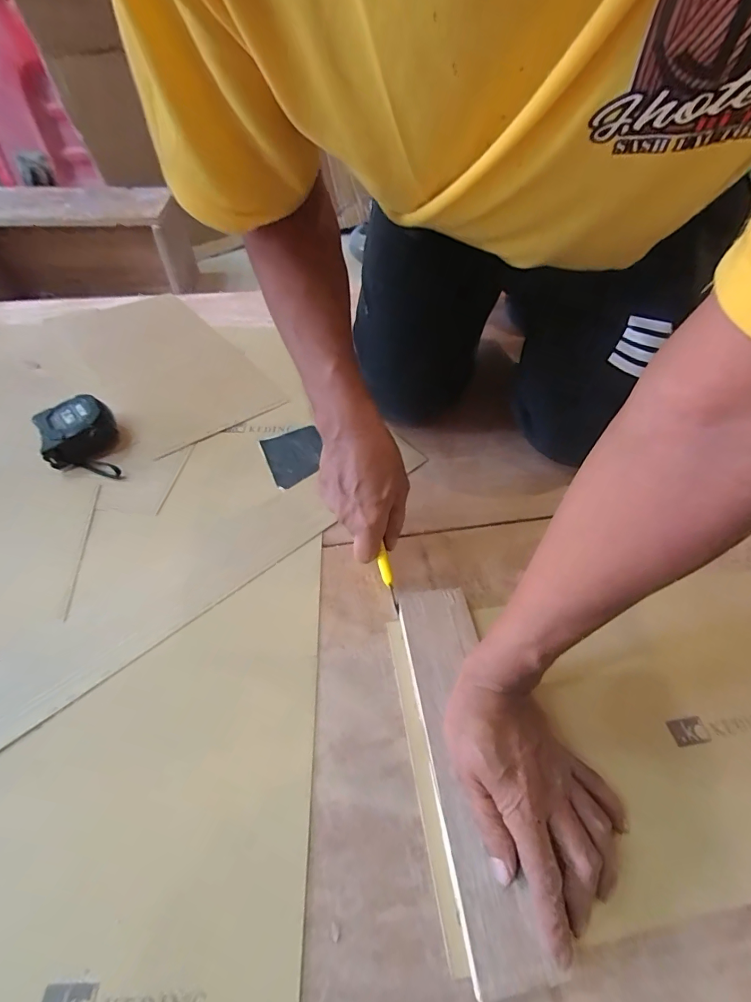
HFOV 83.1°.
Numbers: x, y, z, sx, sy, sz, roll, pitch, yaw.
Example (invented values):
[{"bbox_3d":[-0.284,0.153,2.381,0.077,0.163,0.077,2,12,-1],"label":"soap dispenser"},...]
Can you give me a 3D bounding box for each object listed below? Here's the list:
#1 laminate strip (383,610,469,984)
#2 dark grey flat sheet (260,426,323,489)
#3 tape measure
[{"bbox_3d":[0.033,0.202,0.332,0.014,0.005,0.227,-5,49,-7],"label":"laminate strip"},{"bbox_3d":[-0.101,-0.058,0.539,0.070,0.008,0.084,-23,60,-10],"label":"dark grey flat sheet"},{"bbox_3d":[-0.362,-0.070,0.528,0.082,0.054,0.123,-27,55,-24],"label":"tape measure"}]

